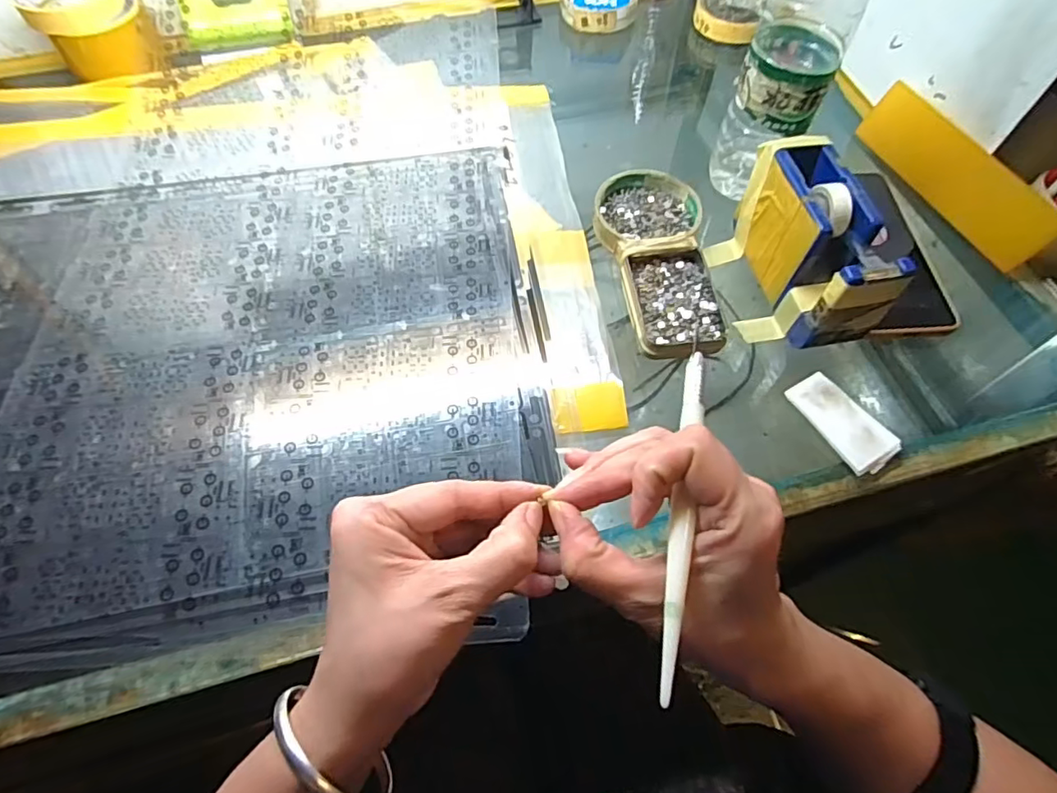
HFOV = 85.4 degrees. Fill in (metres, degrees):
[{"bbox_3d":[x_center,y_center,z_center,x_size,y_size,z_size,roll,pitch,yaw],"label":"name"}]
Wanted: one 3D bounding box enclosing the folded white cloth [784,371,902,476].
[{"bbox_3d":[0.207,0.018,0.383,0.037,0.013,0.072,-31,66,-16],"label":"folded white cloth"}]

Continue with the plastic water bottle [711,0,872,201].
[{"bbox_3d":[0.190,-0.246,0.402,0.061,0.224,0.070,22,63,11],"label":"plastic water bottle"}]

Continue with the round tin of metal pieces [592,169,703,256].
[{"bbox_3d":[0.093,-0.151,0.463,0.086,0.014,0.074,-10,62,-6],"label":"round tin of metal pieces"}]

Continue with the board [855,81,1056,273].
[{"bbox_3d":[0.355,-0.189,0.480,0.011,0.052,0.185,-10,59,-27],"label":"board"}]

